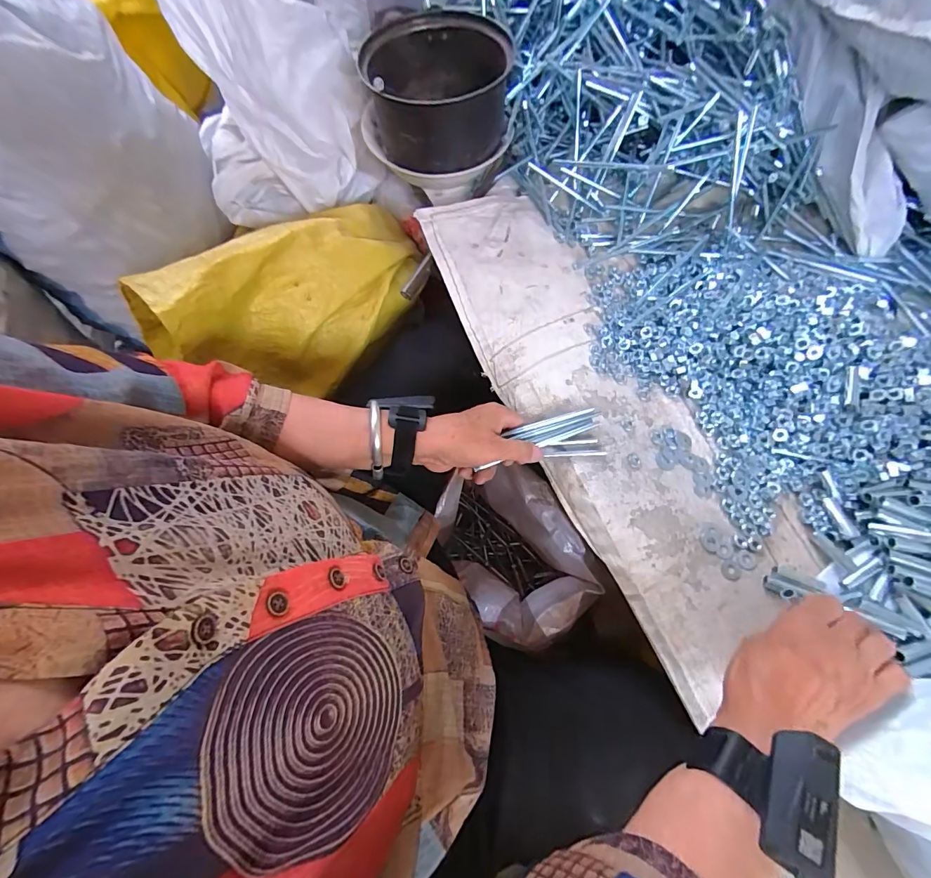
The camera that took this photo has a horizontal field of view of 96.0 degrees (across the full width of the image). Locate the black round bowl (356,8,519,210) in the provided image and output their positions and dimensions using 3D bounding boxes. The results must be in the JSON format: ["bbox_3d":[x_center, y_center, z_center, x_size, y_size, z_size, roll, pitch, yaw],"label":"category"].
[{"bbox_3d":[-0.036,-0.404,0.517,0.177,0.135,0.178,0,71,1],"label":"black round bowl"}]

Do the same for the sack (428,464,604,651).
[{"bbox_3d":[0.063,0.180,0.711,0.157,0.293,0.266,-25,72,-8],"label":"sack"}]

